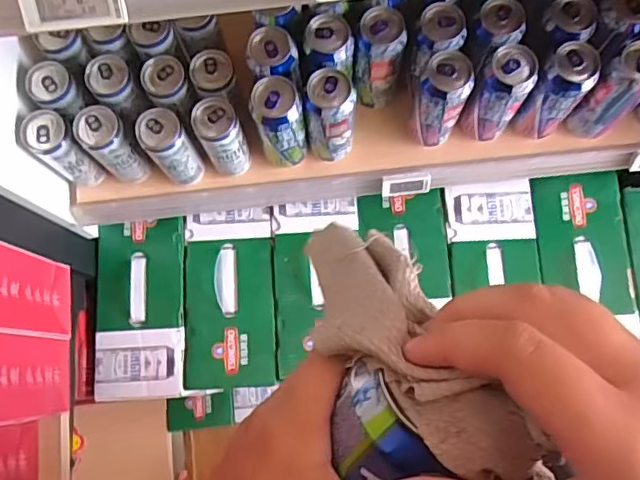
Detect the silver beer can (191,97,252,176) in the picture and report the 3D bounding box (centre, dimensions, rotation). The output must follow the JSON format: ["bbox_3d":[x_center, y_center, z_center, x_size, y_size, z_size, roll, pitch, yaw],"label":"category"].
[{"bbox_3d":[-0.128,-0.136,0.781,0.052,0.137,0.056,0,78,1],"label":"silver beer can"}]

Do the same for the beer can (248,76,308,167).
[{"bbox_3d":[-0.051,-0.150,0.770,0.062,0.163,0.058,0,78,1],"label":"beer can"}]

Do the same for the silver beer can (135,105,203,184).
[{"bbox_3d":[-0.197,-0.123,0.783,0.052,0.140,0.061,-33,79,-6],"label":"silver beer can"}]

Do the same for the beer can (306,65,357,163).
[{"bbox_3d":[0.017,-0.159,0.780,0.061,0.177,0.060,0,78,1],"label":"beer can"}]

